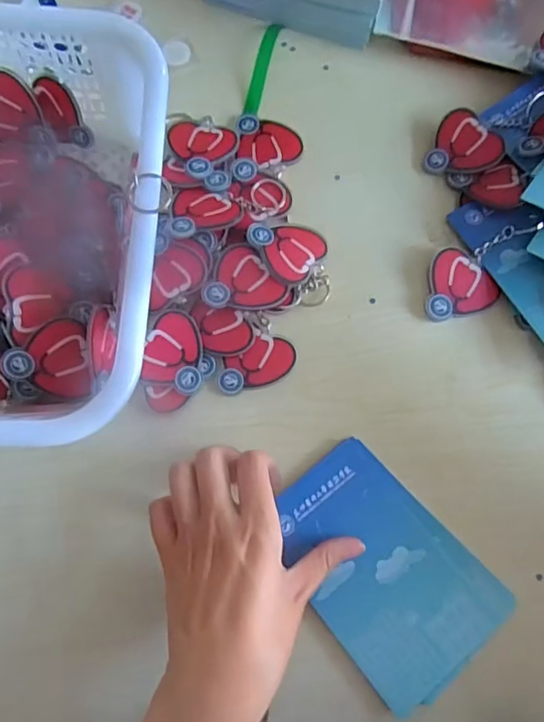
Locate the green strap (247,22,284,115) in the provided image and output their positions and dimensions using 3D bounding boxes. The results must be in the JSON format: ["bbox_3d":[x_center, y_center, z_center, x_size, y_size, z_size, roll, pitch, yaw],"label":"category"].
[{"bbox_3d":[-0.008,-0.227,0.413,0.012,0.009,0.082,13,76,2],"label":"green strap"}]

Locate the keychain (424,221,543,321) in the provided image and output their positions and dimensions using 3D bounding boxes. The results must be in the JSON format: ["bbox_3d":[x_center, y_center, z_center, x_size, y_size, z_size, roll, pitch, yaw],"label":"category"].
[{"bbox_3d":[0.145,-0.062,0.370,0.088,0.017,0.046,-18,77,-6],"label":"keychain"}]

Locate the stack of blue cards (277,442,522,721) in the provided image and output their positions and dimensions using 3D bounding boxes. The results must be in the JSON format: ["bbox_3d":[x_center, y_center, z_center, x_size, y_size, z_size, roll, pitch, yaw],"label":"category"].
[{"bbox_3d":[0.066,0.124,0.323,0.092,0.009,0.138,-39,80,-10],"label":"stack of blue cards"}]

